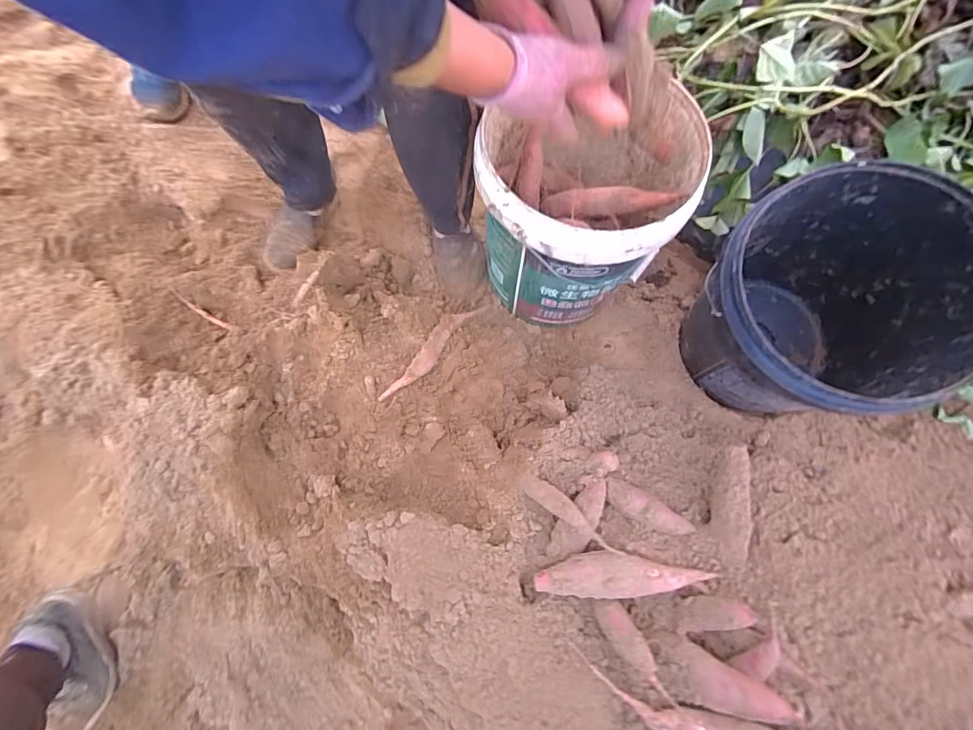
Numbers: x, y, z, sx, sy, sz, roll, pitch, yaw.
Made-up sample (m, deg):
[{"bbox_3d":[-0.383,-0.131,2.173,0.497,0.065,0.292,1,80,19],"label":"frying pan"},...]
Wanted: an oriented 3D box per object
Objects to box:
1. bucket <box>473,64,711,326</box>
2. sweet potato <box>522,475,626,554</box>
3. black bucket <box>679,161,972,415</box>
[{"bbox_3d":[0.139,-0.231,0.727,0.305,0.326,0.268,-5,72,-4],"label":"bucket"},{"bbox_3d":[0.121,0.216,0.639,0.166,0.027,0.034,34,73,32],"label":"sweet potato"},{"bbox_3d":[0.471,-0.073,0.665,0.305,0.360,0.341,42,77,12],"label":"black bucket"}]

